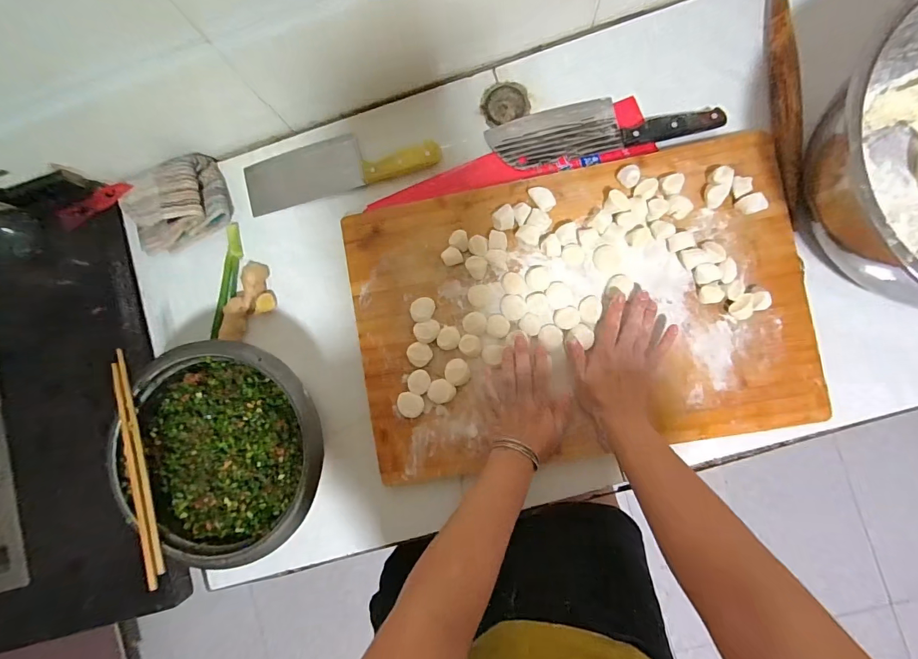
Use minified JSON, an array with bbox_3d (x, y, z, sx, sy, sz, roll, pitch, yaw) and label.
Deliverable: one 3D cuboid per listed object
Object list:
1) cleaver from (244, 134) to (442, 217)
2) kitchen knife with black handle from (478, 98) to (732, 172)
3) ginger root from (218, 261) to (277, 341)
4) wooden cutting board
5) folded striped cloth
[{"bbox_3d":[-0.172,-0.235,0.592,0.283,0.020,0.078,-12,86,6],"label":"cleaver"},{"bbox_3d":[0.190,-0.276,0.554,0.291,0.014,0.076,-10,86,6],"label":"kitchen knife with black handle"},{"bbox_3d":[-0.301,-0.038,0.593,0.058,0.032,0.115,21,90,7],"label":"ginger root"},{"bbox_3d":[0.145,-0.023,0.531,0.557,0.043,0.365,-10,84,6],"label":"wooden cutting board"},{"bbox_3d":[-0.414,-0.177,0.595,0.158,0.059,0.101,-27,85,4],"label":"folded striped cloth"}]

